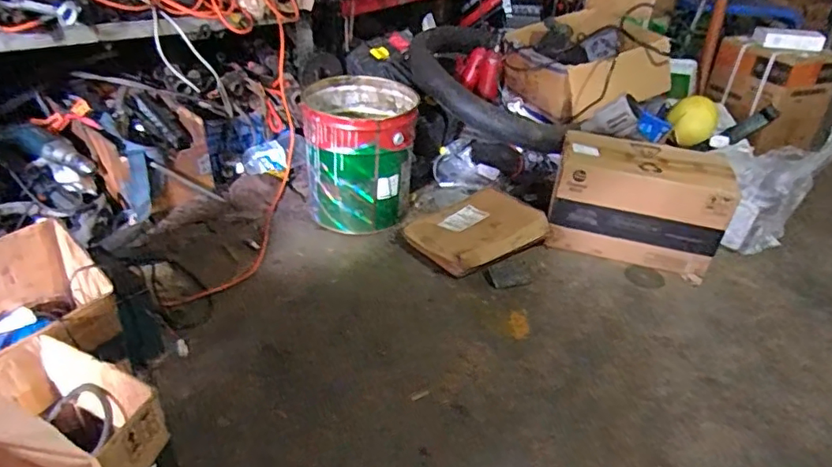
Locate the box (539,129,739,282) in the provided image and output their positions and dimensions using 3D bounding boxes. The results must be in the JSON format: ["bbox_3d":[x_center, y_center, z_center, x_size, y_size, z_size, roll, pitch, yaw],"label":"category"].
[{"bbox_3d":[0.564,-0.076,1.413,0.405,0.242,0.234,11,36,15],"label":"box"}]

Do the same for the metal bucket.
[{"bbox_3d":[-0.156,-0.214,1.537,0.301,0.339,0.319,-1,35,-2],"label":"metal bucket"}]

